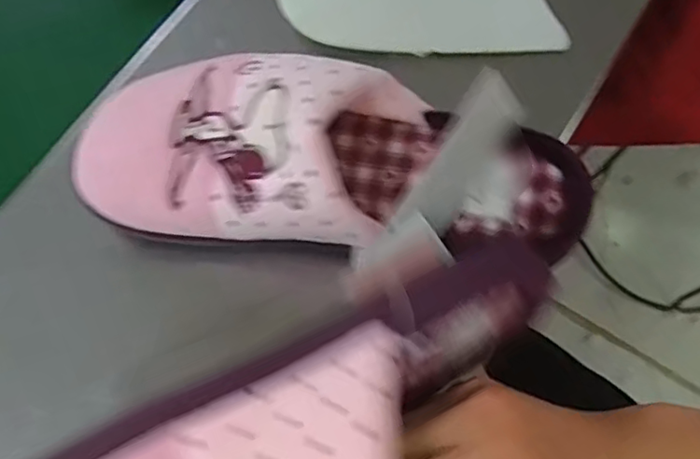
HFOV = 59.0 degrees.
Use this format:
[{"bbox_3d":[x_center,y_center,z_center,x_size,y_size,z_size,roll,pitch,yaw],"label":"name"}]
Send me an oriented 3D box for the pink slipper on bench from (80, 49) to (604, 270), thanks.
[{"bbox_3d":[-0.011,-0.034,0.288,0.245,0.056,0.090,8,71,4],"label":"pink slipper on bench"}]

